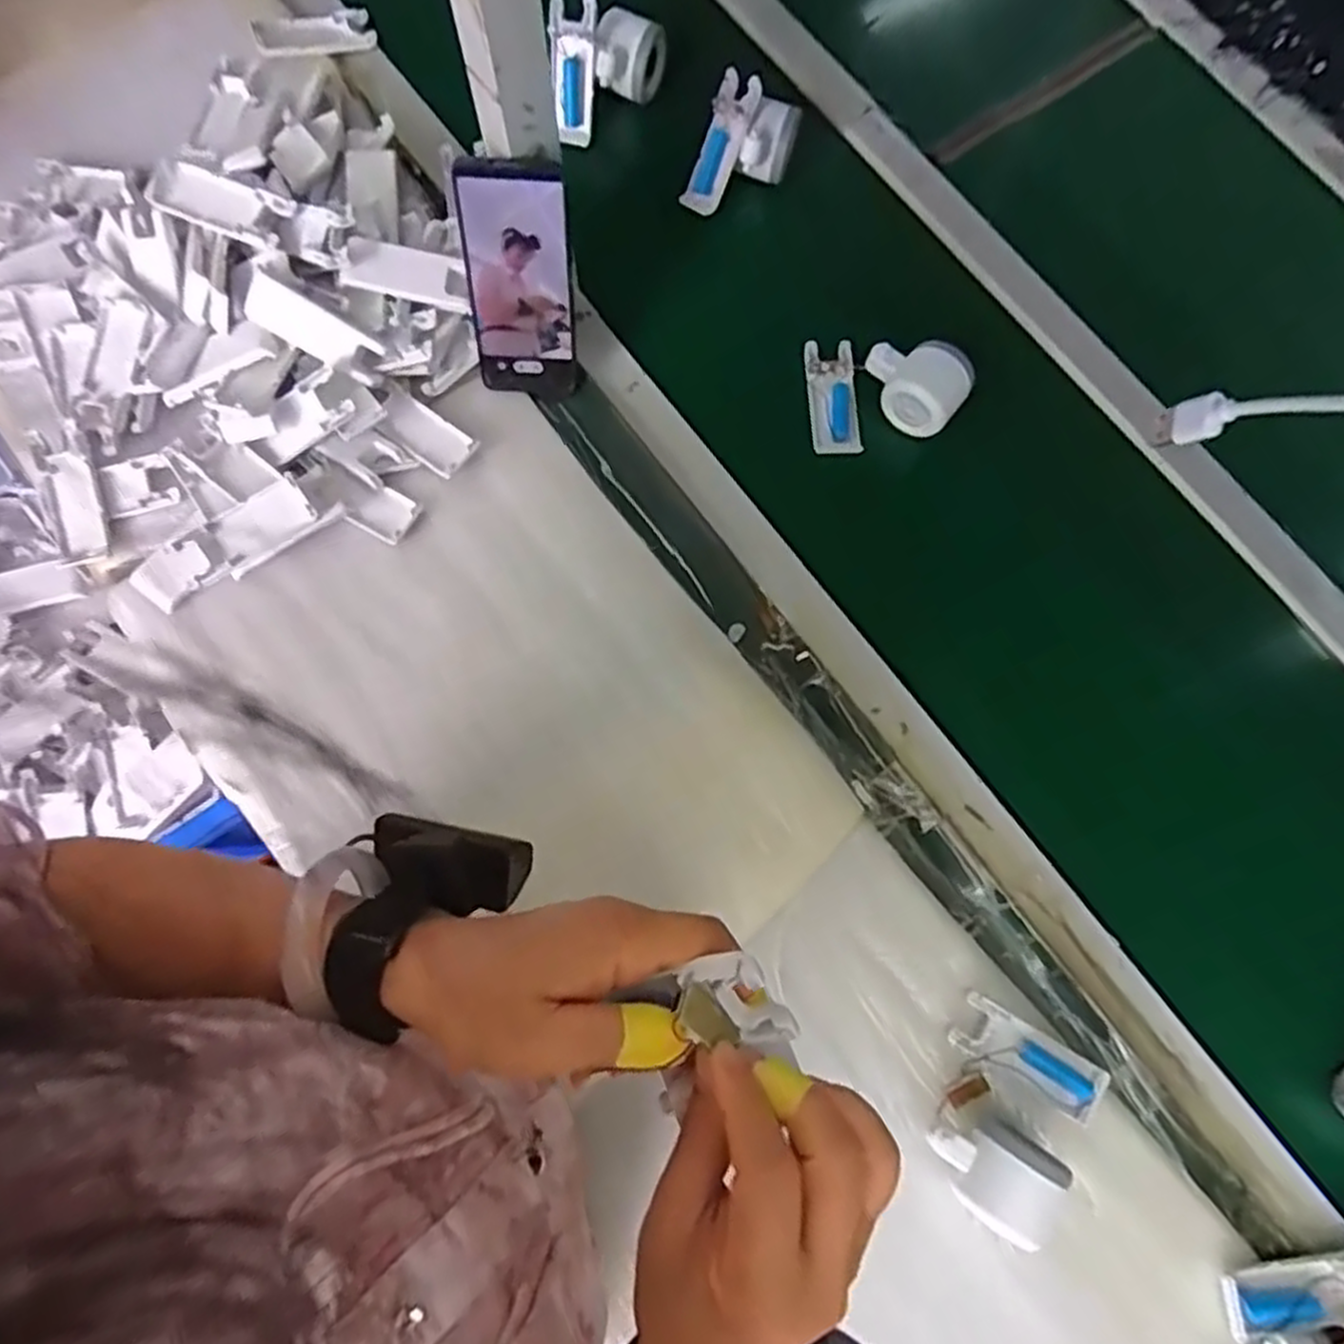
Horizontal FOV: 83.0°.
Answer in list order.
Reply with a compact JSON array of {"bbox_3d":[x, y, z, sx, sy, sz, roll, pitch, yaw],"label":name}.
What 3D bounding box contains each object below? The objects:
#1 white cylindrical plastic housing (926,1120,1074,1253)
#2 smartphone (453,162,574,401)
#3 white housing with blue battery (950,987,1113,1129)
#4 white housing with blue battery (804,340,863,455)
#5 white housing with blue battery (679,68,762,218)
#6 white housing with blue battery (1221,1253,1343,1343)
[{"bbox_3d":[0.208,0.321,0.491,0.076,0.043,0.059,37,78,6],"label":"white cylindrical plastic housing"},{"bbox_3d":[-0.114,-0.287,0.571,0.074,0.164,0.009,-1,50,-6],"label":"smartphone"},{"bbox_3d":[0.247,0.267,0.526,0.102,0.014,0.038,32,78,5],"label":"white housing with blue battery"},{"bbox_3d":[0.136,-0.234,0.647,0.042,0.012,0.100,-5,78,-3],"label":"white housing with blue battery"},{"bbox_3d":[0.042,-0.461,0.666,0.035,0.012,0.106,27,117,5],"label":"white housing with blue battery"},{"bbox_3d":[0.412,0.409,0.499,0.104,0.026,0.037,-10,78,-5],"label":"white housing with blue battery"}]

